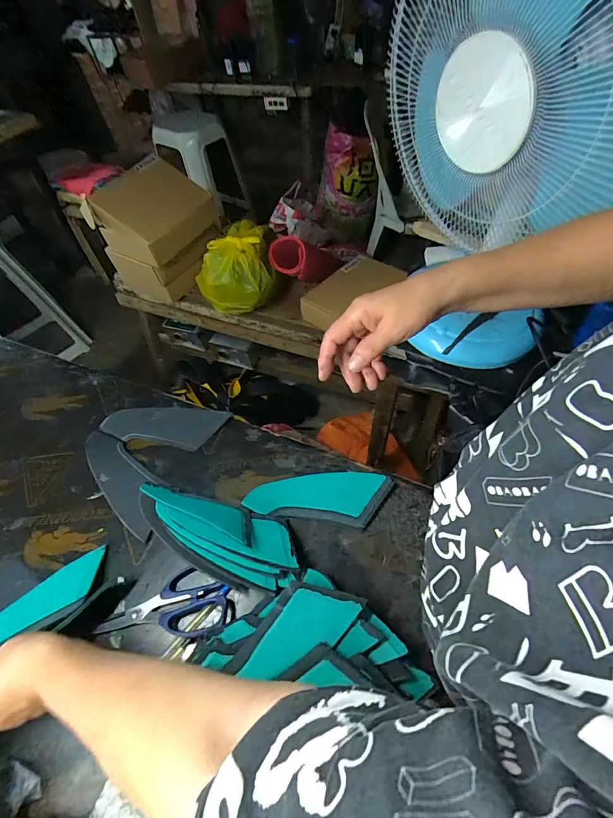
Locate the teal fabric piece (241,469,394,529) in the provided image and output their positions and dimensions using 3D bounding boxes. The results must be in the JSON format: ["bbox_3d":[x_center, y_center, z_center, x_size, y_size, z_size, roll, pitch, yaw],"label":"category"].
[{"bbox_3d":[0.015,0.111,0.492,0.183,0.013,0.075,4,56,8],"label":"teal fabric piece"}]

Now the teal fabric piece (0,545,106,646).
[{"bbox_3d":[-0.321,0.242,0.427,0.187,0.009,0.066,-36,46,-27],"label":"teal fabric piece"}]

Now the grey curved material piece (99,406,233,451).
[{"bbox_3d":[-0.223,0.023,0.583,0.194,0.008,0.067,7,65,9],"label":"grey curved material piece"}]

